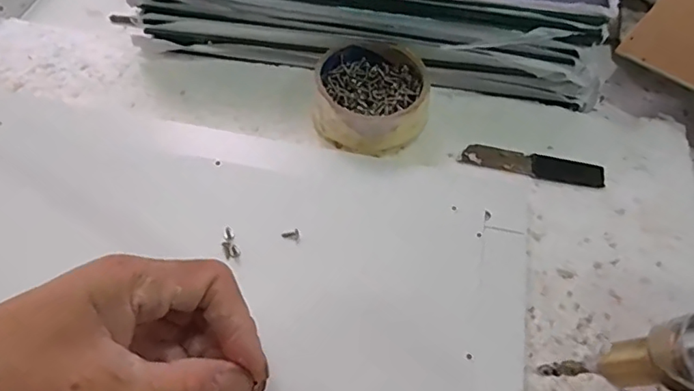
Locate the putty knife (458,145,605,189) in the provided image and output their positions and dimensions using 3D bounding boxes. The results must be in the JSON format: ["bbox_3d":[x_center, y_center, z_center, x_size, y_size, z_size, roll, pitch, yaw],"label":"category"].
[{"bbox_3d":[0.135,-0.022,0.392,0.101,0.004,0.020,10,57,5],"label":"putty knife"}]

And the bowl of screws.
[{"bbox_3d":[0.017,-0.074,0.405,0.085,0.036,0.086,1,57,-1],"label":"bowl of screws"}]

